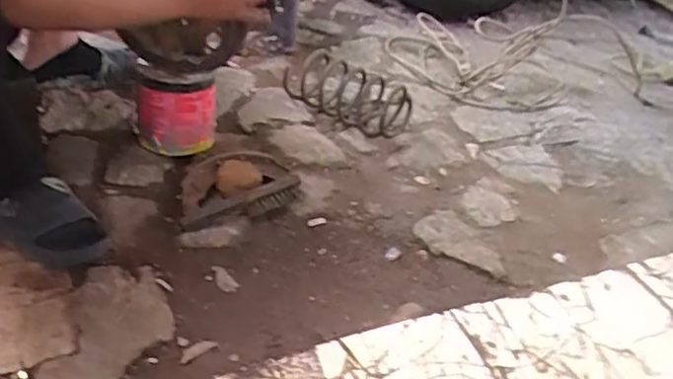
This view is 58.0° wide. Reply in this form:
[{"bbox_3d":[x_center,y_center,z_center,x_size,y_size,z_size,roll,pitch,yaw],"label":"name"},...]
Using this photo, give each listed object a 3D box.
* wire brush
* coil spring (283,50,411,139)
[{"bbox_3d":[-0.165,0.026,1.109,0.234,0.033,0.050,-15,44,-30],"label":"wire brush"},{"bbox_3d":[0.034,-0.234,1.433,0.300,0.138,0.129,20,38,11],"label":"coil spring"}]

